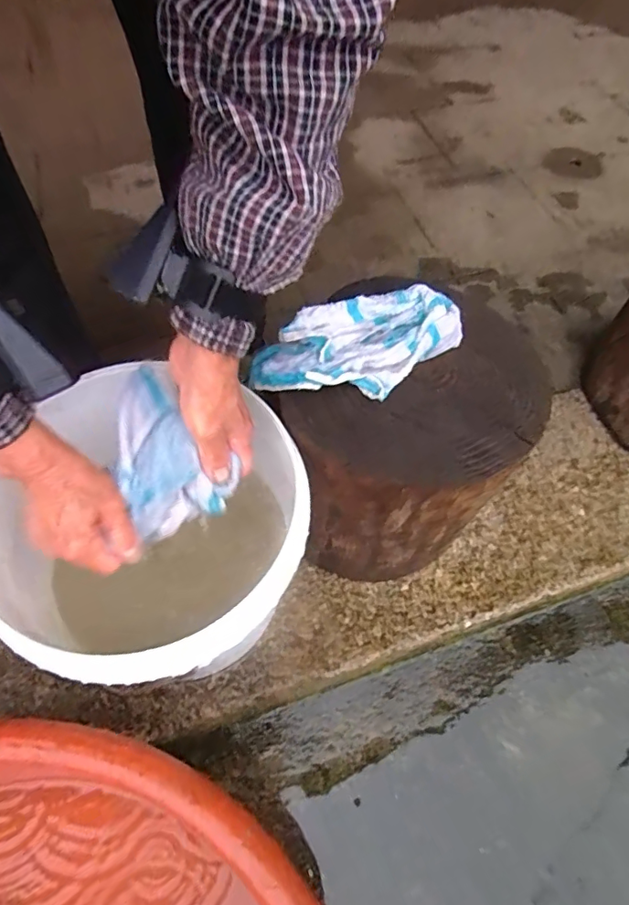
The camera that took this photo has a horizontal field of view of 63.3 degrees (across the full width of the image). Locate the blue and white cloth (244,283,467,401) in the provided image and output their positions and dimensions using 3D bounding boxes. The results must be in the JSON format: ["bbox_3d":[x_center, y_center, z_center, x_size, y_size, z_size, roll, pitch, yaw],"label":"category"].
[{"bbox_3d":[0.047,-0.098,0.473,0.205,0.050,0.084,-16,62,-13],"label":"blue and white cloth"}]

